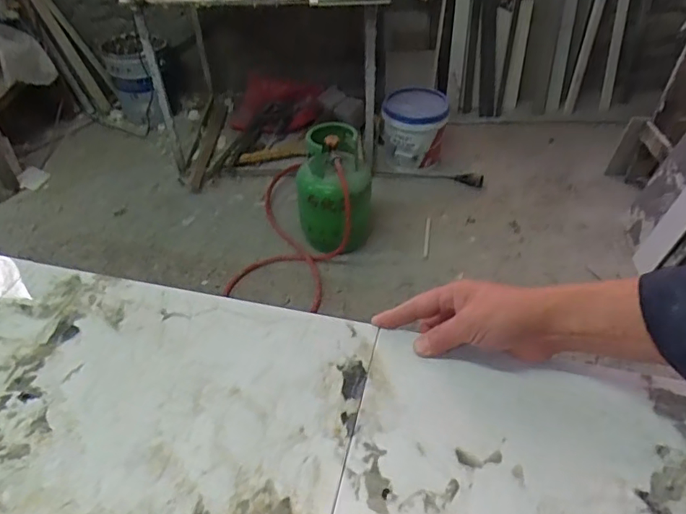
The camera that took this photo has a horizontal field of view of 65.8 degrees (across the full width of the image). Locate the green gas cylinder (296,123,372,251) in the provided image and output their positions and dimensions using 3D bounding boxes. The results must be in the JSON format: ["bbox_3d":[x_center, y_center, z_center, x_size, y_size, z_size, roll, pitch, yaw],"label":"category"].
[{"bbox_3d":[-0.030,-0.207,1.801,0.253,0.408,0.233,0,44,2],"label":"green gas cylinder"}]

